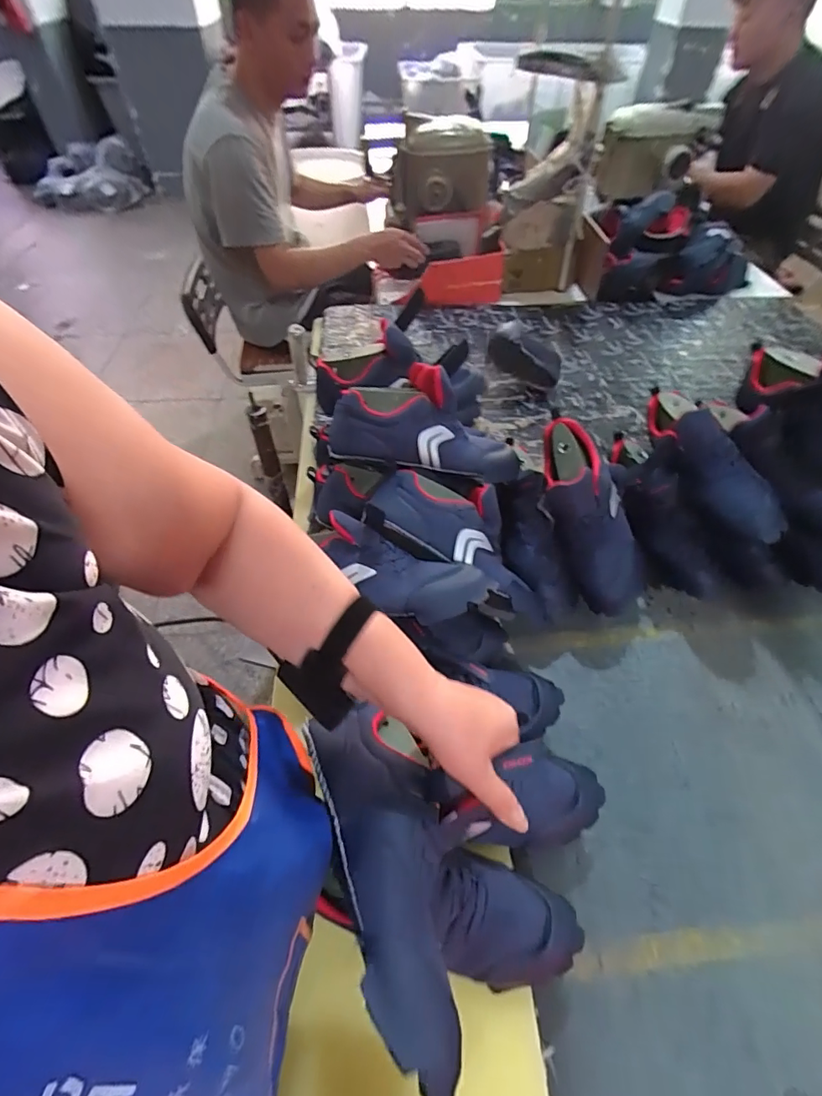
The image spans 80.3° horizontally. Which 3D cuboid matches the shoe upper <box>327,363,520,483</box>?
[{"bbox_3d":[0.022,-0.160,0.647,0.250,0.106,0.114,2,52,3],"label":"shoe upper"}]

